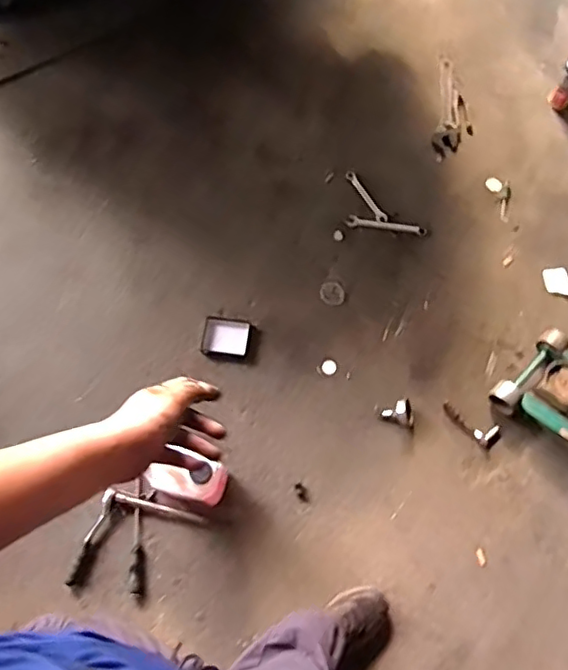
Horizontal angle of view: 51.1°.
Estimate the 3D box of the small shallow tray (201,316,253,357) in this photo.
[{"bbox_3d":[-0.141,0.006,1.485,0.117,0.017,0.097,8,73,-1],"label":"small shallow tray"}]

